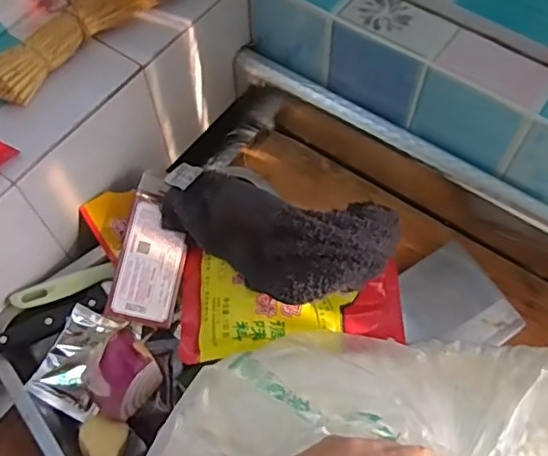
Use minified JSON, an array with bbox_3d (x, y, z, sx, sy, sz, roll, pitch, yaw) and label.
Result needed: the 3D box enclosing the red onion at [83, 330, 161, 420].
[{"bbox_3d":[-0.126,0.124,0.492,0.066,0.040,0.061,-38,66,-18],"label":"red onion"}]

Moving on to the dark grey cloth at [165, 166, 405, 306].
[{"bbox_3d":[-0.004,0.006,0.498,0.205,0.064,0.091,15,62,10],"label":"dark grey cloth"}]

